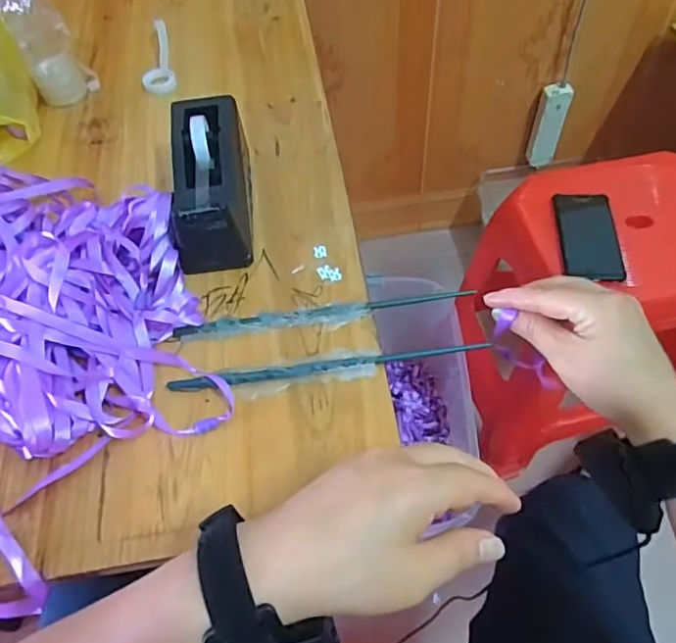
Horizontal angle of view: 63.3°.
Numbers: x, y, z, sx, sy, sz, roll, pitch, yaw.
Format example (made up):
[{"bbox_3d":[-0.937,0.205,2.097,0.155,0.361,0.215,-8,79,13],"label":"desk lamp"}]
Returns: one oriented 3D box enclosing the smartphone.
[{"bbox_3d":[0.342,-0.117,0.747,0.079,0.011,0.142,2,58,6],"label":"smartphone"}]

